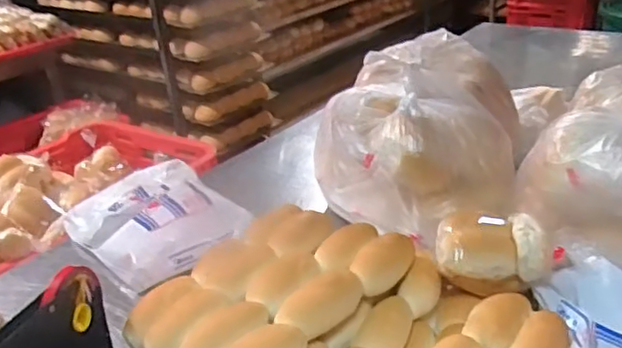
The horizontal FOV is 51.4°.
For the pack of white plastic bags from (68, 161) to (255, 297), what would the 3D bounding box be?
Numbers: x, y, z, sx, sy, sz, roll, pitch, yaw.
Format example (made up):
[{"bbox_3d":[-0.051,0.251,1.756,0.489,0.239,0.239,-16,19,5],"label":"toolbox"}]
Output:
[{"bbox_3d":[-0.222,0.060,0.898,0.188,0.055,0.264,-22,31,-31],"label":"pack of white plastic bags"}]

